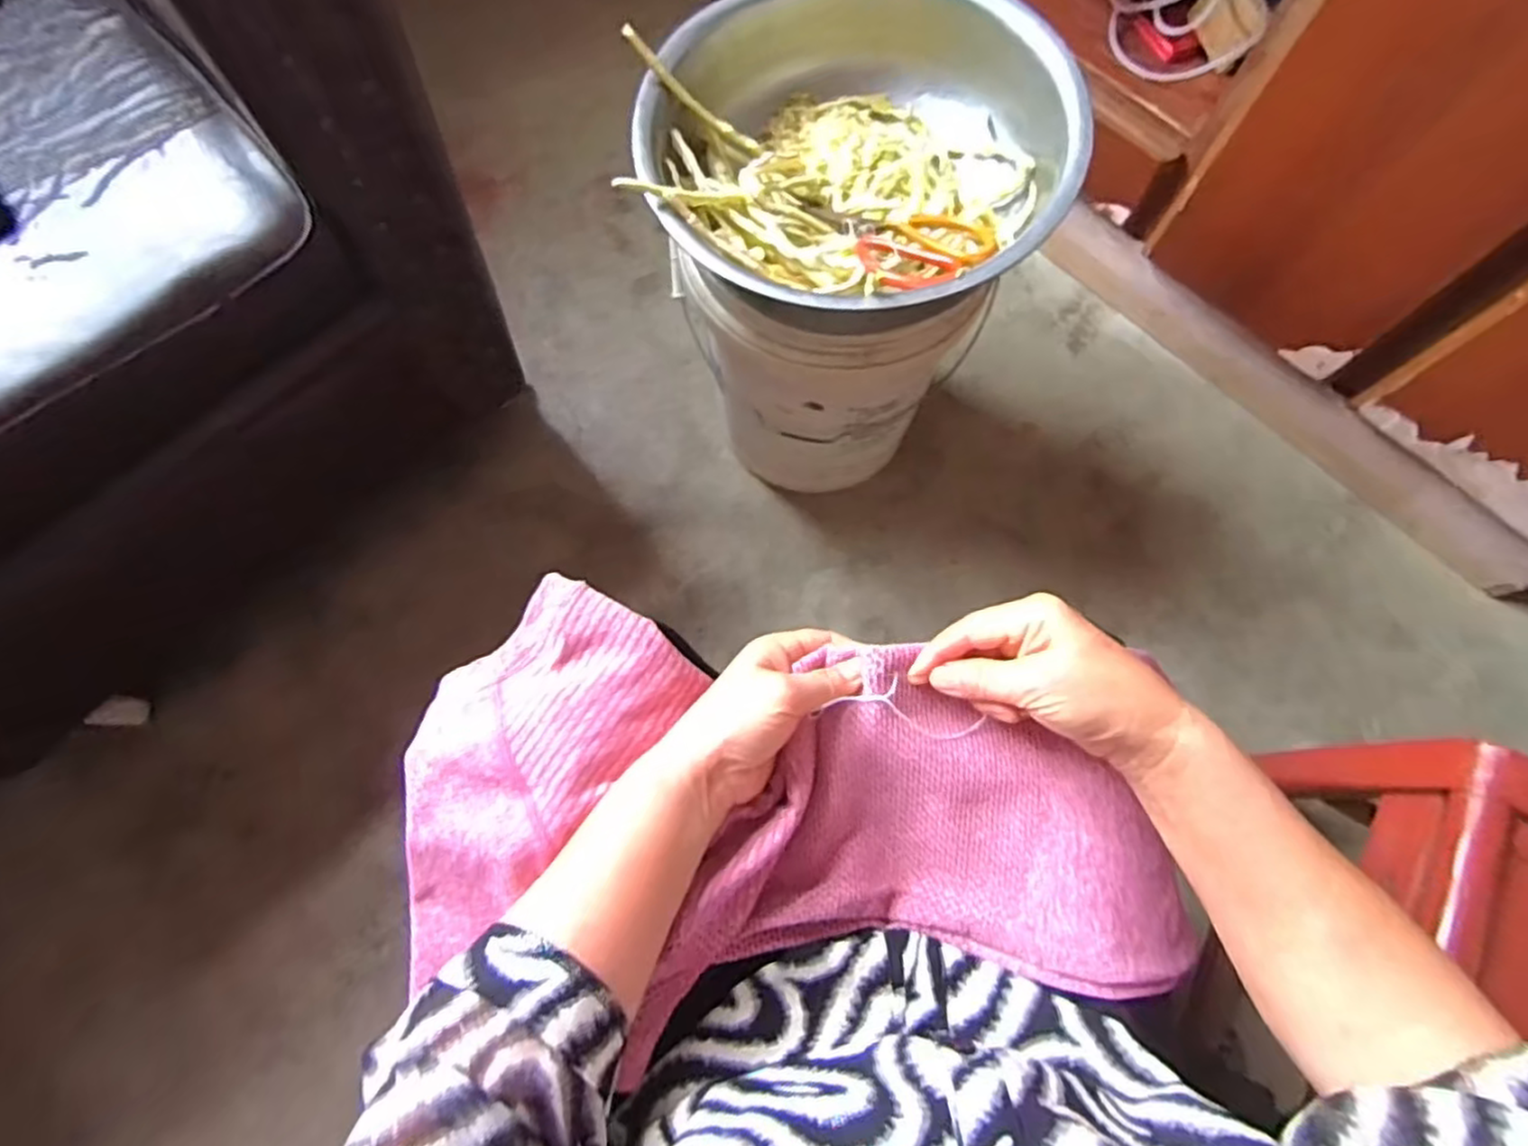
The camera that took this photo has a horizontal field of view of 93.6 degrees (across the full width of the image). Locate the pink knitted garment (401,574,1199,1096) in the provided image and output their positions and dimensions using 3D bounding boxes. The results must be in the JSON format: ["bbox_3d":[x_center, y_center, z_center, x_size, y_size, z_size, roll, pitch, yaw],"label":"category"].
[{"bbox_3d":[0.022,0.146,0.403,0.426,0.071,0.202,12,72,-4],"label":"pink knitted garment"}]

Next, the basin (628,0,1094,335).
[{"bbox_3d":[0.072,-0.342,0.587,0.334,0.106,0.321,0,72,0],"label":"basin"}]

